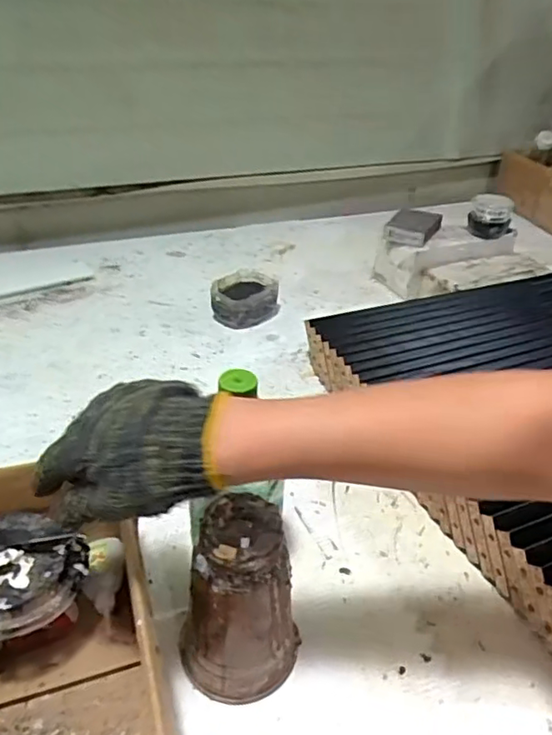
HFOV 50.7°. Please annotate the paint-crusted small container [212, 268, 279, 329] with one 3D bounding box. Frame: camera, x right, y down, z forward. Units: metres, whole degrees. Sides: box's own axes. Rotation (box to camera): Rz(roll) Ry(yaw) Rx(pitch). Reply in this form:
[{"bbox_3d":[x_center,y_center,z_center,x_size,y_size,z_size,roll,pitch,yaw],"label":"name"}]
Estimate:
[{"bbox_3d":[-0.048,-0.106,0.920,0.096,0.057,0.109,11,35,11],"label":"paint-crusted small container"}]

